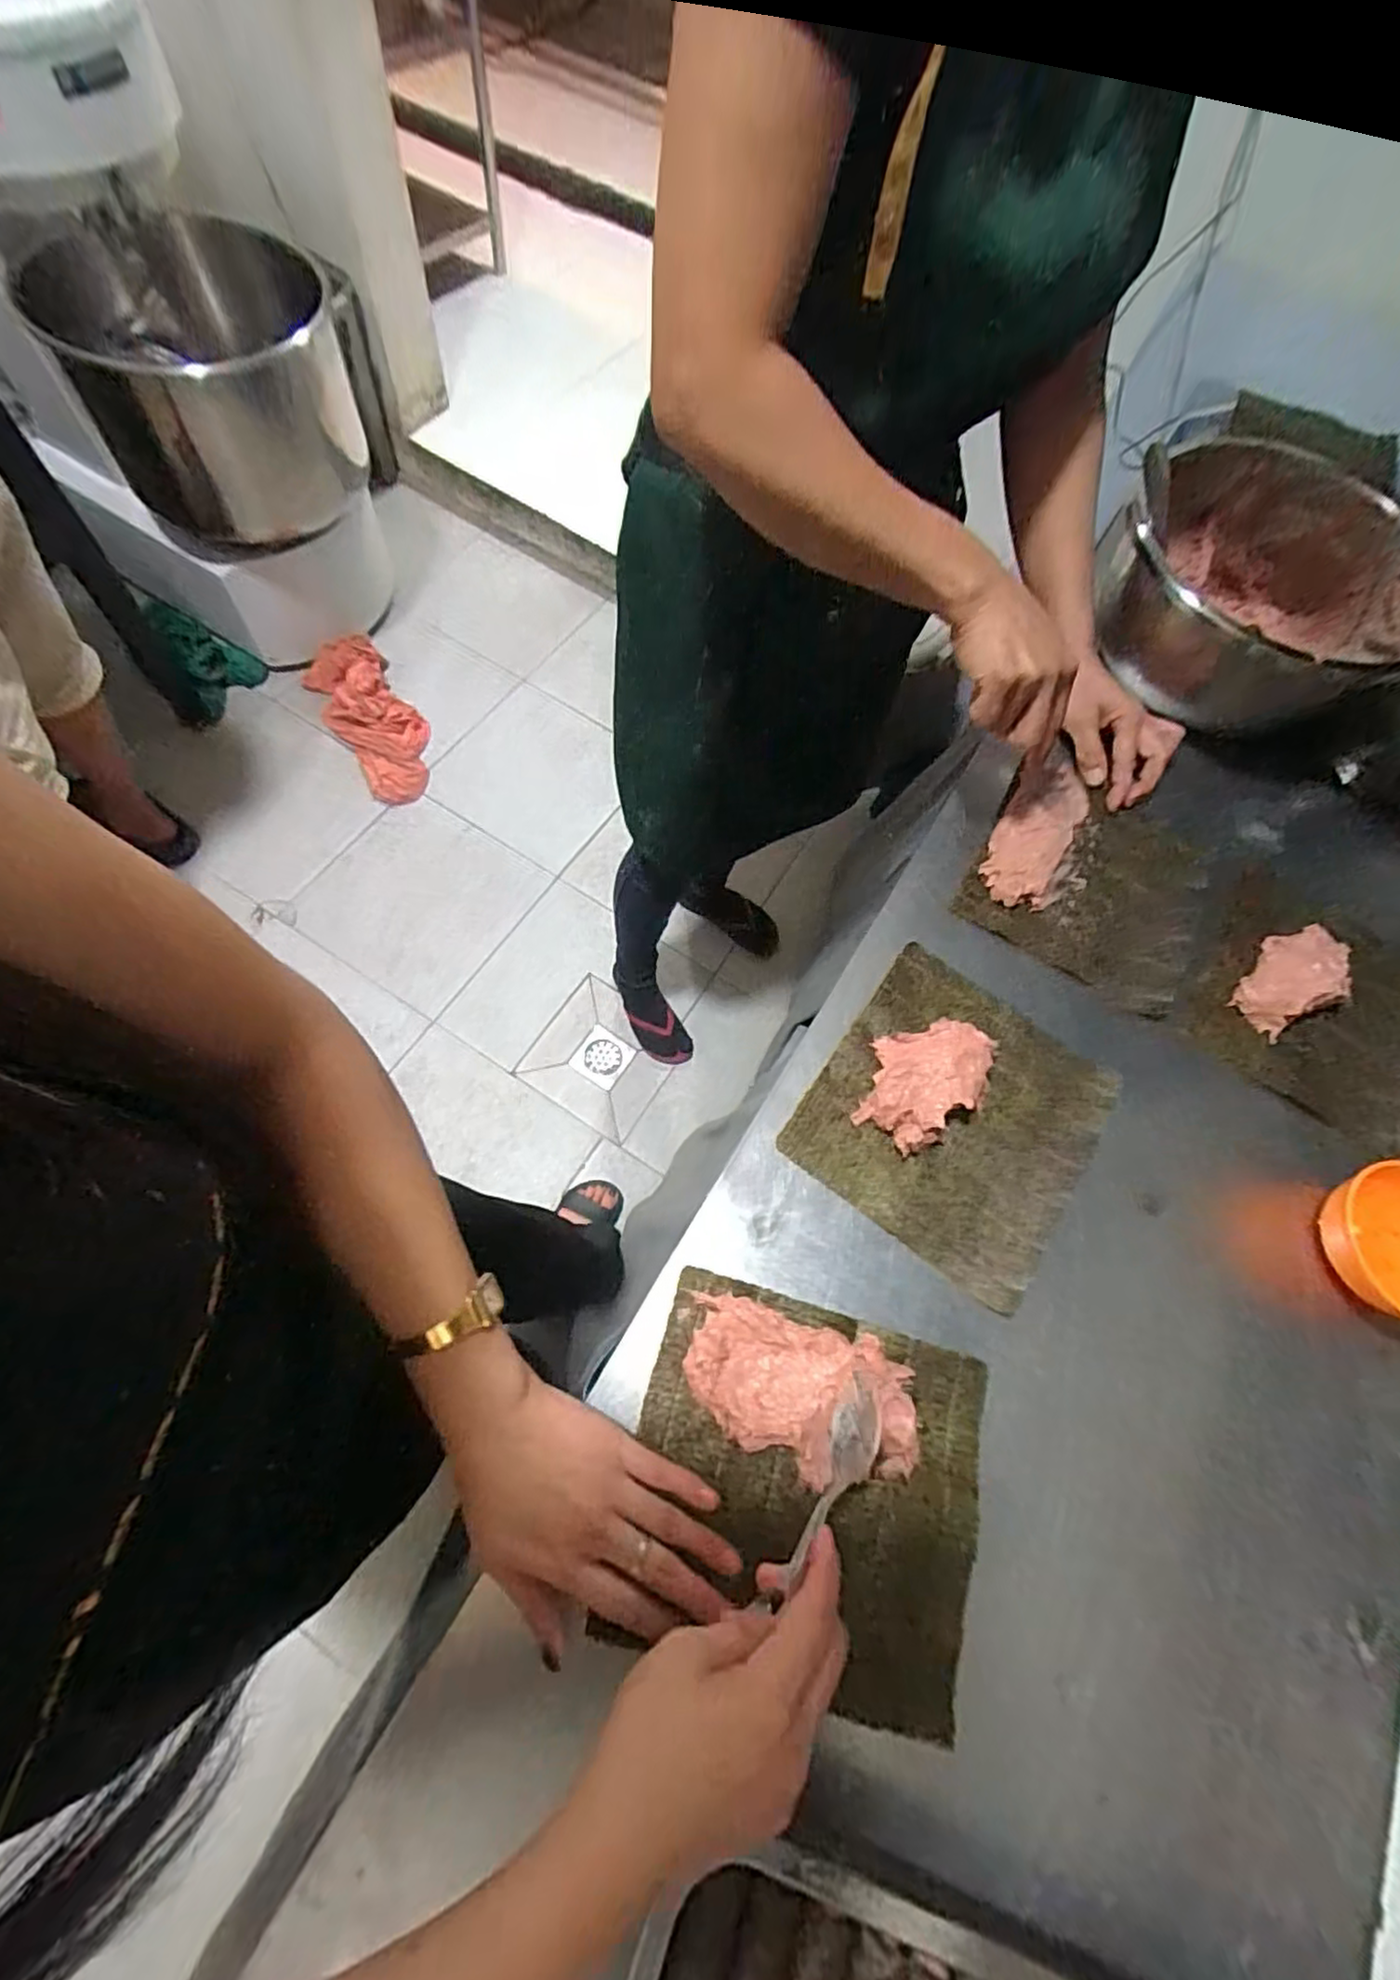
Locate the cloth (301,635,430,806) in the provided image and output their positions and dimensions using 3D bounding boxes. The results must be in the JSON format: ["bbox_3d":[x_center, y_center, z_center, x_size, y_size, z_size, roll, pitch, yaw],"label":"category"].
[{"bbox_3d":[-0.732,-0.605,1.549,0.191,0.062,0.418,-28,83,-15],"label":"cloth"}]

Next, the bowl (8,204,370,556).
[{"bbox_3d":[-0.925,-1.163,1.337,0.471,0.385,0.496,1,65,-3],"label":"bowl"}]

